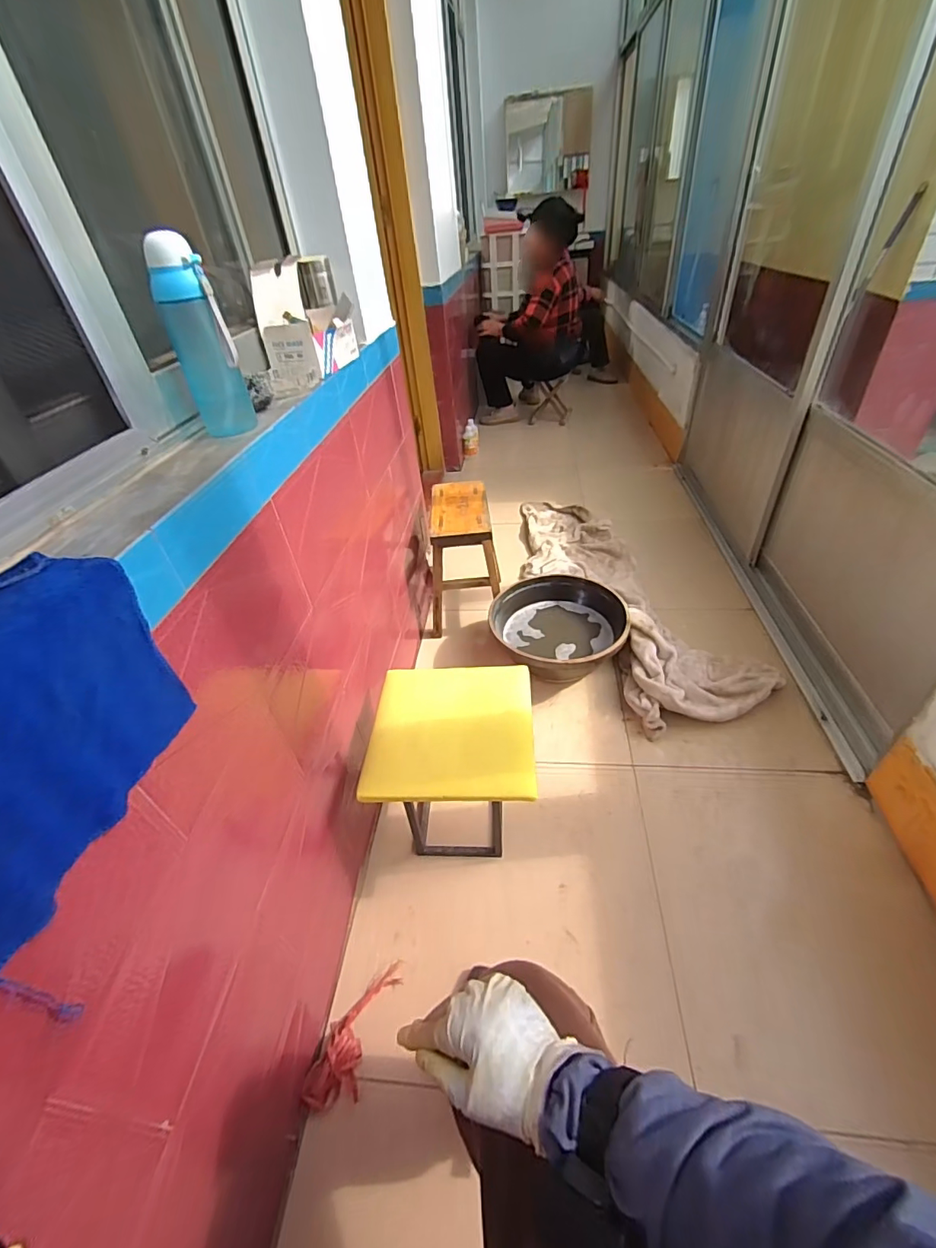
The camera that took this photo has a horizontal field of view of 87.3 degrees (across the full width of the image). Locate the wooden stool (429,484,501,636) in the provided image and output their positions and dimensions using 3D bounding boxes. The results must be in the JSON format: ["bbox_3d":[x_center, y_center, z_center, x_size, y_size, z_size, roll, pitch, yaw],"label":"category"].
[{"bbox_3d":[-0.023,-0.214,1.534,0.219,0.337,0.312,-7,40,-1],"label":"wooden stool"}]

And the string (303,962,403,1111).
[{"bbox_3d":[-0.185,0.672,0.820,0.083,0.044,0.218,10,43,18],"label":"string"}]

